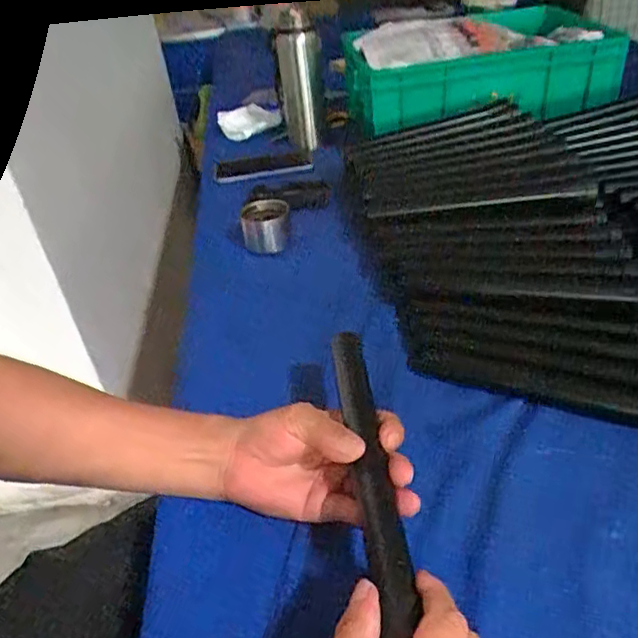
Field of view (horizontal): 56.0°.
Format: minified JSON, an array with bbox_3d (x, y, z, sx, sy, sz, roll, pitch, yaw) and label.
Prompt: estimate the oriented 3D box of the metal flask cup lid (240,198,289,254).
[{"bbox_3d":[-0.064,-0.115,0.735,0.061,0.042,0.058,-11,35,-4],"label":"metal flask cup lid"}]

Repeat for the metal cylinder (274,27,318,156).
[{"bbox_3d":[-0.027,-0.345,0.926,0.059,0.190,0.071,-8,35,0],"label":"metal cylinder"}]

